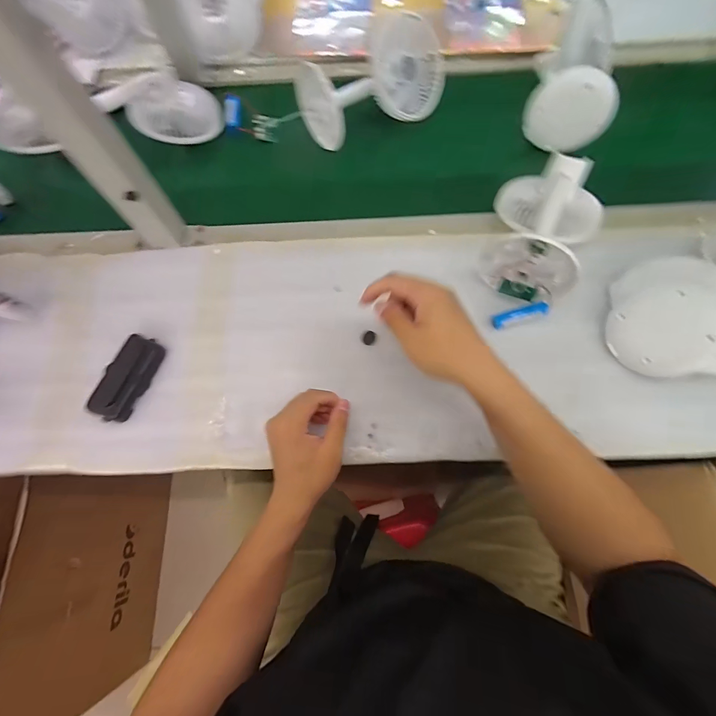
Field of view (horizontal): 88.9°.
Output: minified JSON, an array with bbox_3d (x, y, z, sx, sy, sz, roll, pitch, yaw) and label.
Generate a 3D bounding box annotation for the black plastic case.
[{"bbox_3d":[-0.285,0.024,0.451,0.048,0.020,0.104,22,72,9],"label":"black plastic case"}]

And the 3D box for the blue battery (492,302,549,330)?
[{"bbox_3d":[0.203,-0.053,0.456,0.065,0.017,0.019,-13,71,-4],"label":"blue battery"}]

